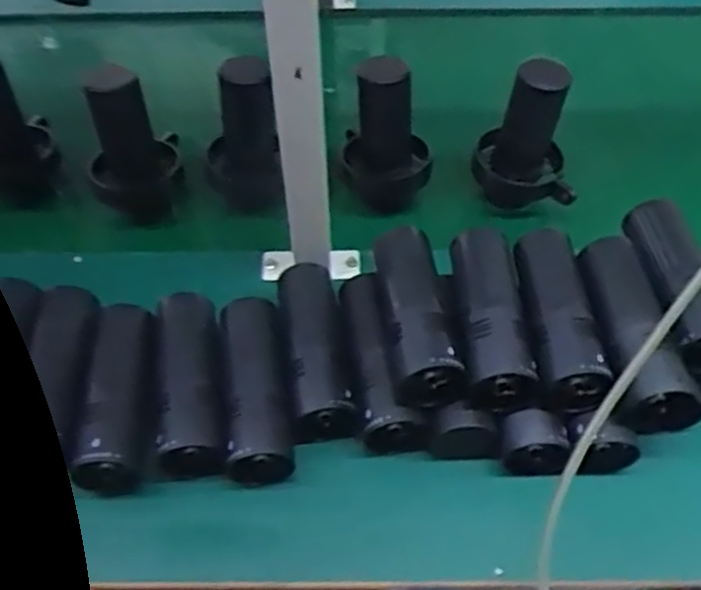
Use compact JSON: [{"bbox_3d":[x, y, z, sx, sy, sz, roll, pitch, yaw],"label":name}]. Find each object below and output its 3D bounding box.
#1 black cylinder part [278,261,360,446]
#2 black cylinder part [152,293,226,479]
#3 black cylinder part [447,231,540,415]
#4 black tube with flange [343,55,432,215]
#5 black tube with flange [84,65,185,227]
[{"bbox_3d":[-0.034,0.050,0.663,0.056,0.050,0.170,-7,50,-5],"label":"black cylinder part"},{"bbox_3d":[-0.139,0.078,0.640,0.055,0.056,0.154,-8,50,-5],"label":"black cylinder part"},{"bbox_3d":[0.117,0.008,0.611,0.058,0.056,0.158,0,50,2],"label":"black cylinder part"},{"bbox_3d":[0.040,-0.174,0.762,0.089,0.146,0.091,-1,50,1],"label":"black tube with flange"},{"bbox_3d":[-0.236,-0.161,0.777,0.095,0.183,0.080,-16,51,-12],"label":"black tube with flange"}]

